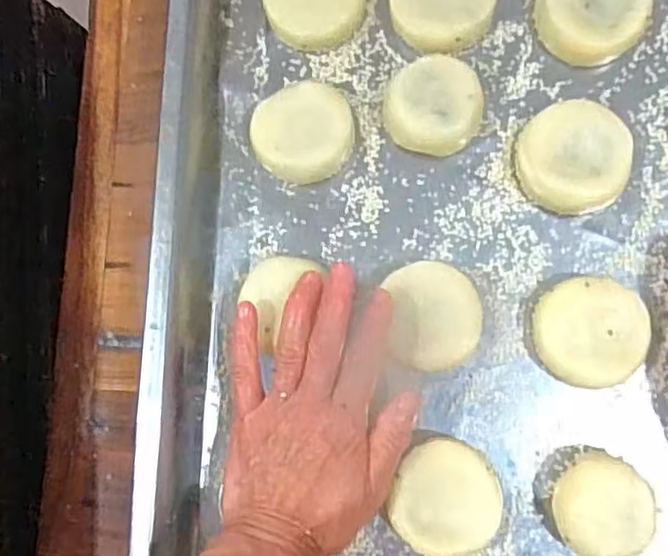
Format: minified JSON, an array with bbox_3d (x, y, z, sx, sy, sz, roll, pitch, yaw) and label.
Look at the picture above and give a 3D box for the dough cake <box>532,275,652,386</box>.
[{"bbox_3d":[0.138,0.029,0.364,0.056,0.021,0.057,-1,85,8],"label":"dough cake"}]

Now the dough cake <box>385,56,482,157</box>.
[{"bbox_3d":[0.058,-0.098,0.384,0.052,0.030,0.053,-1,85,8],"label":"dough cake"}]

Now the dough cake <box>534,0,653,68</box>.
[{"bbox_3d":[0.146,-0.154,0.382,0.055,0.026,0.057,-1,85,8],"label":"dough cake"}]

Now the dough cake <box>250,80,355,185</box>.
[{"bbox_3d":[-0.017,-0.083,0.392,0.058,0.027,0.051,-30,81,5],"label":"dough cake"}]

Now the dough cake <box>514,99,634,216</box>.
[{"bbox_3d":[0.133,-0.066,0.373,0.059,0.022,0.059,-1,85,8],"label":"dough cake"}]

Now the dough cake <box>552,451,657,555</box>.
[{"bbox_3d":[0.140,0.119,0.352,0.048,0.028,0.049,-1,85,8],"label":"dough cake"}]

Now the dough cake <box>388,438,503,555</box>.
[{"bbox_3d":[0.061,0.119,0.365,0.054,0.022,0.057,-1,85,8],"label":"dough cake"}]

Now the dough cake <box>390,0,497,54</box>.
[{"bbox_3d":[0.064,-0.160,0.391,0.057,0.024,0.054,-1,85,8],"label":"dough cake"}]

